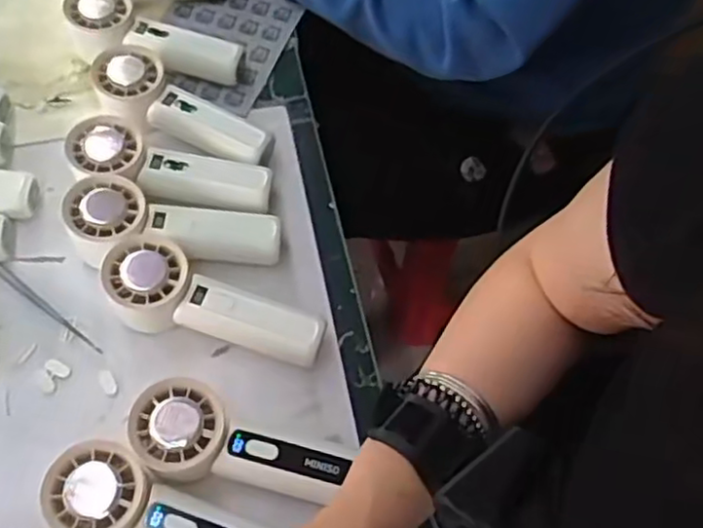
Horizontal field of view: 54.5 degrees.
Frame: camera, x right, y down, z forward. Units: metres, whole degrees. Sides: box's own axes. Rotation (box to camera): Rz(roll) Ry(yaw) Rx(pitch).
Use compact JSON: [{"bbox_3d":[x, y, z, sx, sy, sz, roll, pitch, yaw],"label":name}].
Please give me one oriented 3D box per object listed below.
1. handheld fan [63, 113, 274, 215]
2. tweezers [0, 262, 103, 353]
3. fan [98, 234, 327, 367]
[{"bbox_3d":[-0.136,-0.072,0.517,0.151,0.034,0.059,10,59,2],"label":"handheld fan"},{"bbox_3d":[-0.223,0.032,0.496,0.117,0.010,0.009,35,63,16],"label":"tweezers"},{"bbox_3d":[-0.094,0.028,0.476,0.152,0.050,0.059,11,62,3],"label":"fan"}]

